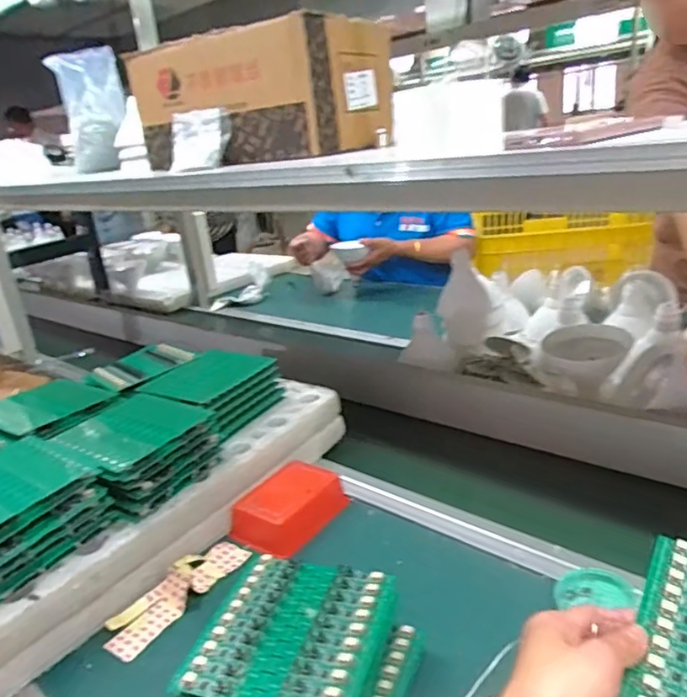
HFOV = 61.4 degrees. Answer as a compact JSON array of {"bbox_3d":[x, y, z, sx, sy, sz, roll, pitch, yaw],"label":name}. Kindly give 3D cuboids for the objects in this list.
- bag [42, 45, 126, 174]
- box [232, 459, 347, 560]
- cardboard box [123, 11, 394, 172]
[{"bbox_3d":[-0.653,-0.617,1.511,0.171,0.280,0.221,-12,21,-16],"label":"bag"},{"bbox_3d":[-0.065,0.186,0.691,0.090,0.041,0.124,9,25,36],"label":"box"},{"bbox_3d":[-0.134,-0.408,0.953,0.374,0.170,0.255,12,27,40],"label":"cardboard box"}]

